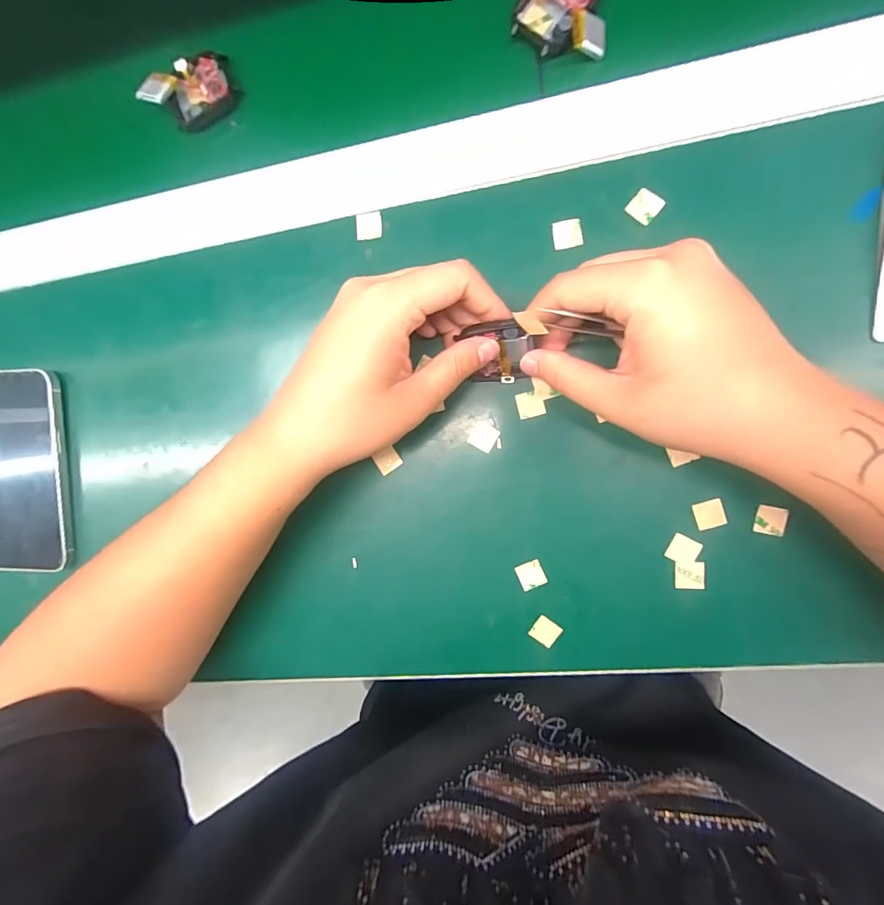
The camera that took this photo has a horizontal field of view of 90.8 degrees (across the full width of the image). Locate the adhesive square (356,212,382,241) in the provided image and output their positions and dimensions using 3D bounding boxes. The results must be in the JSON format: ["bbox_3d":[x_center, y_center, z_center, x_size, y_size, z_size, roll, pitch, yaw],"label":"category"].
[{"bbox_3d":[-0.046,-0.141,0.270,0.016,0.004,0.017,-3,92,9],"label":"adhesive square"}]

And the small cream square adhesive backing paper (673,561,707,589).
[{"bbox_3d":[0.143,0.071,0.250,0.017,0.004,0.016,-2,92,9],"label":"small cream square adhesive backing paper"}]

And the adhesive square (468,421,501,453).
[{"bbox_3d":[0.025,-0.010,0.265,0.016,0.004,0.016,29,96,6],"label":"adhesive square"}]

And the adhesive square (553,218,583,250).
[{"bbox_3d":[0.072,-0.126,0.251,0.016,0.004,0.015,-8,91,9],"label":"adhesive square"}]

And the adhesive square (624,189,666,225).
[{"bbox_3d":[0.114,-0.138,0.243,0.016,0.004,0.016,39,97,5],"label":"adhesive square"}]

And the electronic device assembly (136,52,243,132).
[{"bbox_3d":[-0.161,-0.234,0.279,0.054,0.023,0.035,-24,89,9],"label":"electronic device assembly"}]

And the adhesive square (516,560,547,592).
[{"bbox_3d":[0.055,0.075,0.265,0.016,0.004,0.016,-25,89,9],"label":"adhesive square"}]

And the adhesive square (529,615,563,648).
[{"bbox_3d":[0.063,0.110,0.265,0.016,0.004,0.015,34,97,6],"label":"adhesive square"}]

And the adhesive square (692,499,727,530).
[{"bbox_3d":[0.152,0.035,0.247,0.015,0.004,0.015,-17,90,9],"label":"adhesive square"}]

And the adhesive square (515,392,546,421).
[{"bbox_3d":[0.053,-0.028,0.259,0.016,0.004,0.015,-13,91,9],"label":"adhesive square"}]

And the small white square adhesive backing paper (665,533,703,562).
[{"bbox_3d":[0.139,0.056,0.250,0.016,0.004,0.015,26,96,7],"label":"small white square adhesive backing paper"}]

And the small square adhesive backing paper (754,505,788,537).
[{"bbox_3d":[0.184,0.038,0.243,0.015,0.004,0.015,10,94,8],"label":"small square adhesive backing paper"}]

